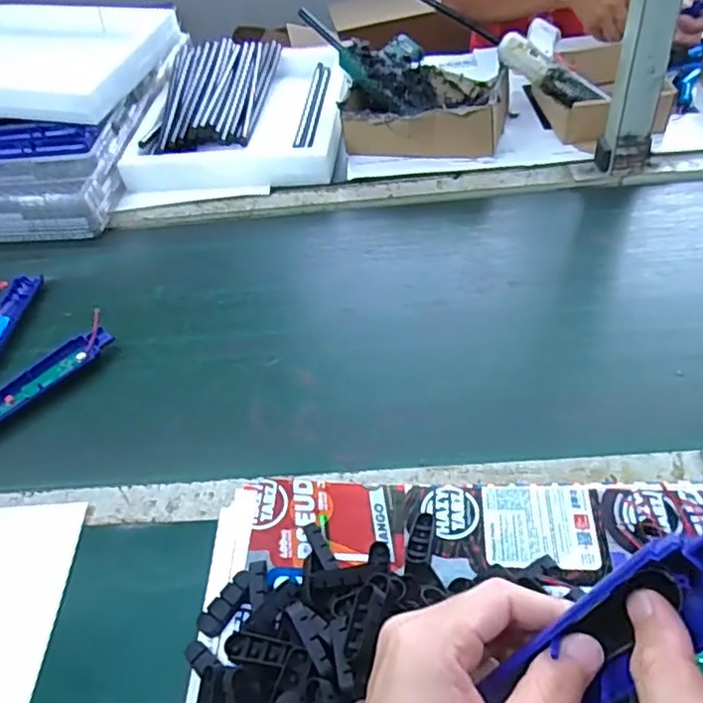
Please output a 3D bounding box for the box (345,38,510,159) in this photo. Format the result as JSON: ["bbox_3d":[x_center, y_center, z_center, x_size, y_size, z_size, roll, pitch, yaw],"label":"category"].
[{"bbox_3d":[0.106,-0.369,0.901,0.219,0.083,0.235,2,45,9],"label":"box"}]

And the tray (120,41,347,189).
[{"bbox_3d":[-0.157,-0.368,0.984,0.295,0.083,0.389,-2,43,5],"label":"tray"}]

